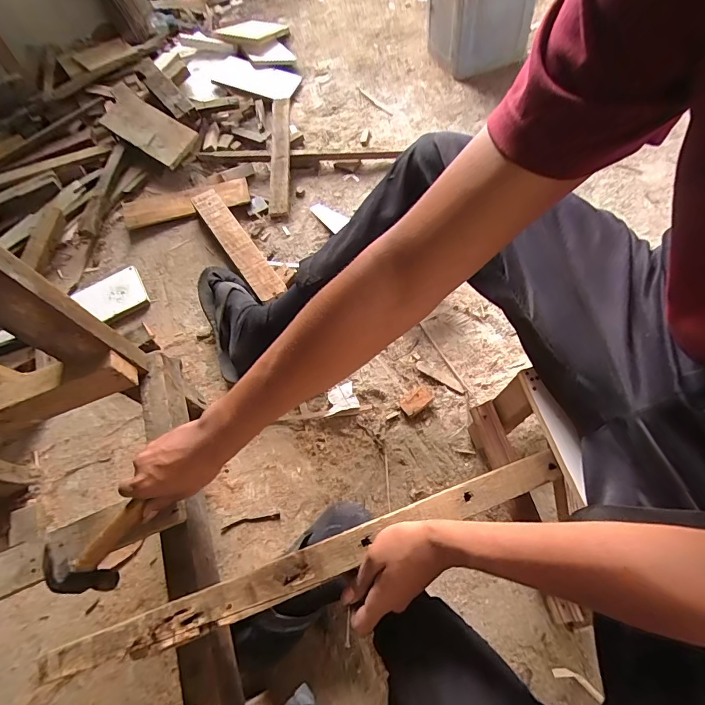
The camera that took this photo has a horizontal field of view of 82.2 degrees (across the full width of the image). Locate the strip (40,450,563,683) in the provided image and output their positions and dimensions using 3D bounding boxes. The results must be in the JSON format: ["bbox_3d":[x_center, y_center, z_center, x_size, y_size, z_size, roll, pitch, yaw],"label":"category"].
[{"bbox_3d":[-0.002,0.209,0.433,0.554,0.010,0.036,-14,59,-18],"label":"strip"}]

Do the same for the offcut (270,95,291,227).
[{"bbox_3d":[-0.193,-0.519,1.075,0.047,0.032,0.387,-2,75,1],"label":"offcut"}]

